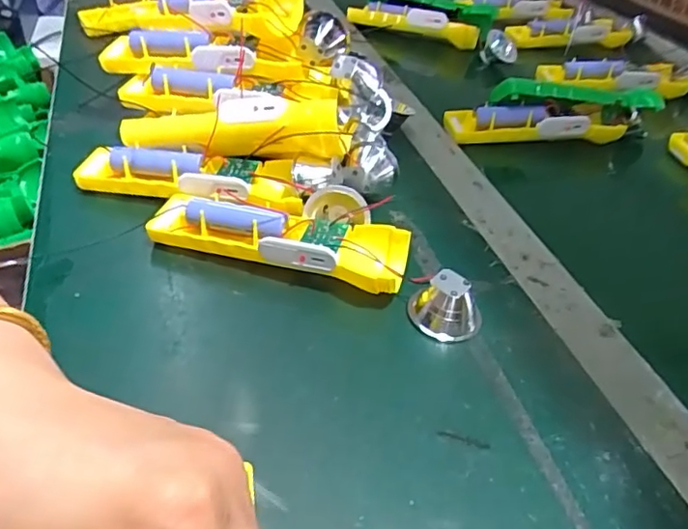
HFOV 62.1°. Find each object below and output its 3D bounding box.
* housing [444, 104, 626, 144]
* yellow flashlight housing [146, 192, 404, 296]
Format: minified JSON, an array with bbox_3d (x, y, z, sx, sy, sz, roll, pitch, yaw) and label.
[{"bbox_3d":[0.181,-0.138,0.548,0.166,0.024,0.036,0,41,-6],"label":"housing"},{"bbox_3d":[-0.041,-0.016,0.369,0.164,0.035,0.051,12,41,7],"label":"yellow flashlight housing"}]

